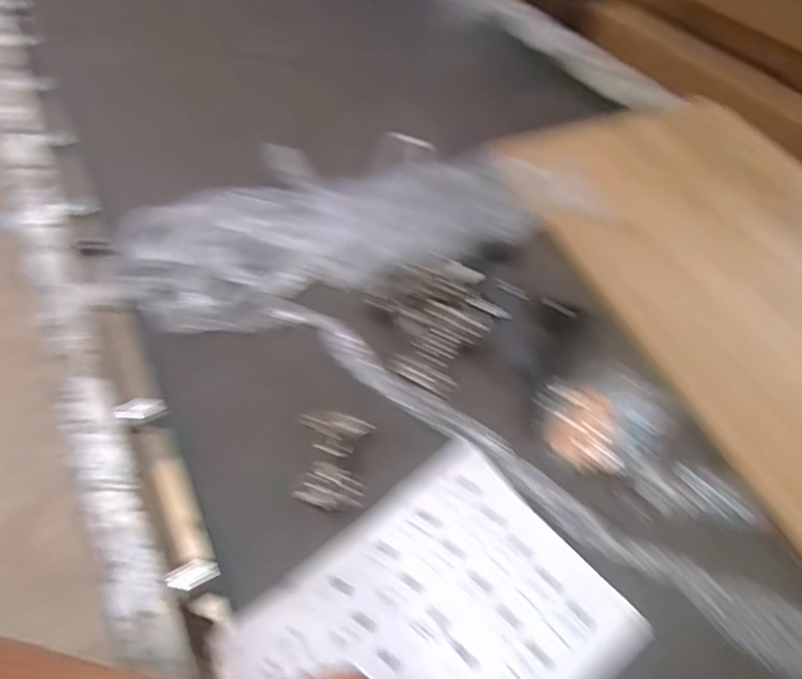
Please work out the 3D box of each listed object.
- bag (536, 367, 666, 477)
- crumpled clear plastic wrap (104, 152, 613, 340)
[{"bbox_3d":[0.205,0.080,0.575,0.124,0.031,0.094,-11,52,-9],"label":"bag"},{"bbox_3d":[-0.058,-0.149,0.738,0.635,0.074,0.230,-12,52,-10],"label":"crumpled clear plastic wrap"}]

